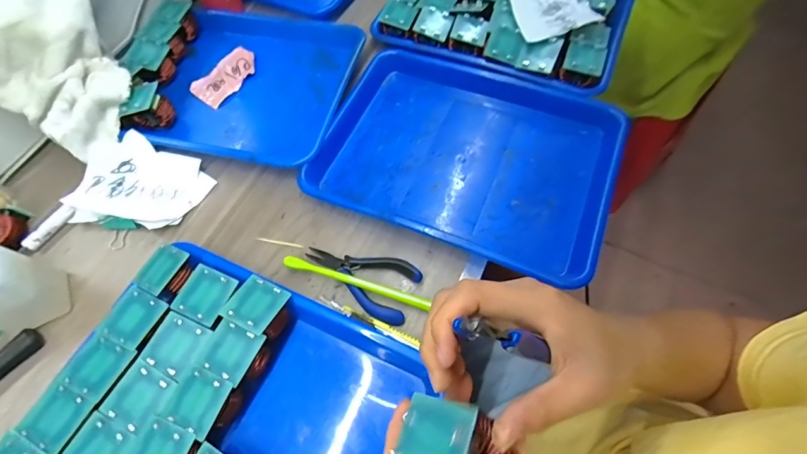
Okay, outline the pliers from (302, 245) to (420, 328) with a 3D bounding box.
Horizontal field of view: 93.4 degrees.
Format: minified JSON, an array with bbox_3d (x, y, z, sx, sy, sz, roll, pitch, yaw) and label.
[{"bbox_3d":[-0.047,0.052,0.396,0.121,0.019,0.063,20,67,12],"label":"pliers"}]

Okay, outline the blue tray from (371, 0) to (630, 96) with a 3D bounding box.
[{"bbox_3d":[0.149,-0.317,0.542,0.321,0.055,0.259,23,67,13],"label":"blue tray"}]

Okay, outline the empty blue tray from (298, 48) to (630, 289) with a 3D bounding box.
[{"bbox_3d":[0.070,-0.092,0.447,0.326,0.043,0.252,22,67,13],"label":"empty blue tray"}]

